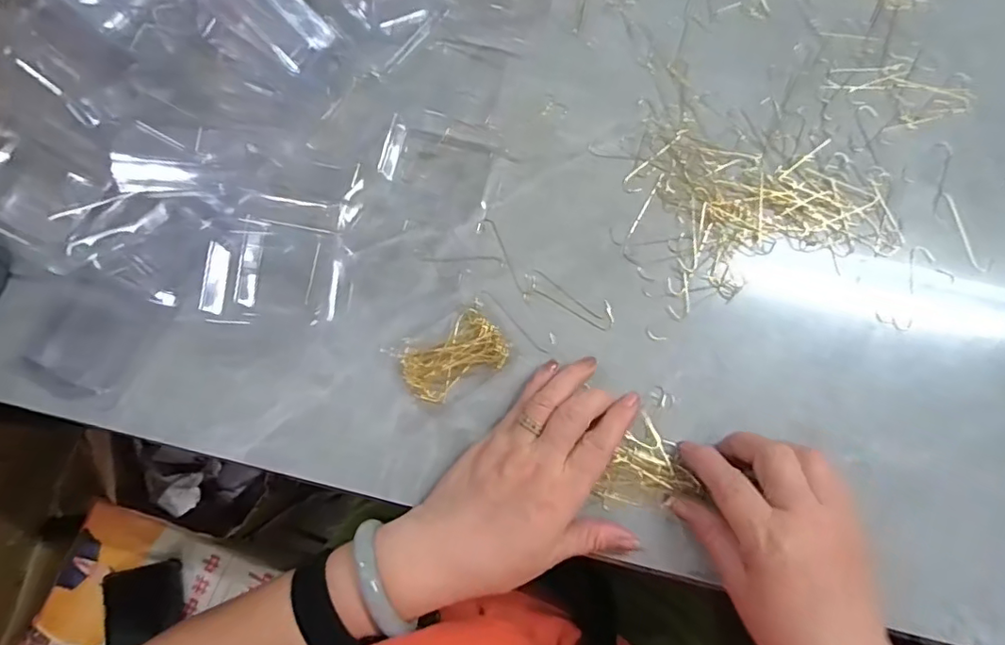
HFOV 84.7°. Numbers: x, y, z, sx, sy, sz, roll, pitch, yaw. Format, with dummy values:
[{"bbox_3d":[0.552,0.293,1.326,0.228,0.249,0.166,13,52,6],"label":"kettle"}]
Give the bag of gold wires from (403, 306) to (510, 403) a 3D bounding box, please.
[{"bbox_3d":[-0.032,0.024,0.366,0.068,0.010,0.044,-37,80,-9],"label":"bag of gold wires"}]

